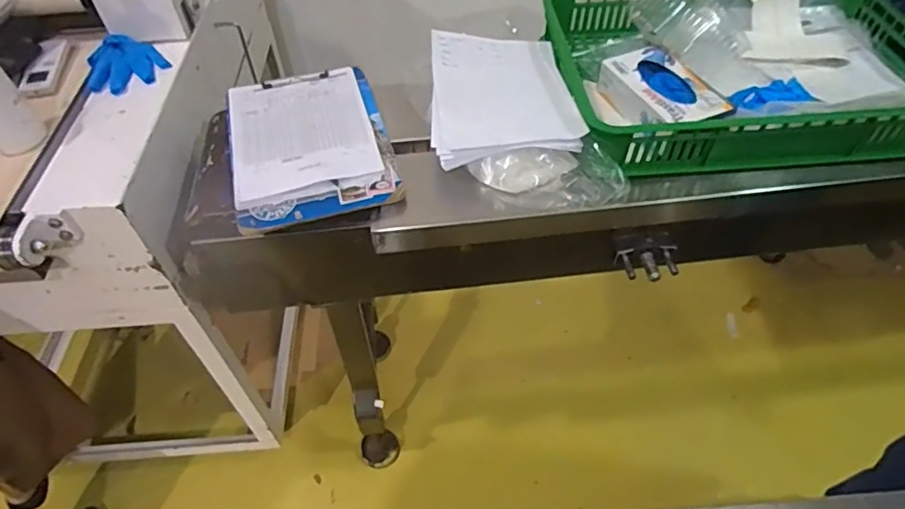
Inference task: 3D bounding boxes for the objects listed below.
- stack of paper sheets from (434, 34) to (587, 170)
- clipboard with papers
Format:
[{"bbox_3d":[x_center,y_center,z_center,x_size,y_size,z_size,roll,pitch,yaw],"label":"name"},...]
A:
[{"bbox_3d":[0.082,-0.260,0.905,0.228,0.051,0.292,-1,50,1],"label":"stack of paper sheets"},{"bbox_3d":[-0.234,-0.186,0.904,0.250,0.053,0.321,-15,51,-10],"label":"clipboard with papers"}]

